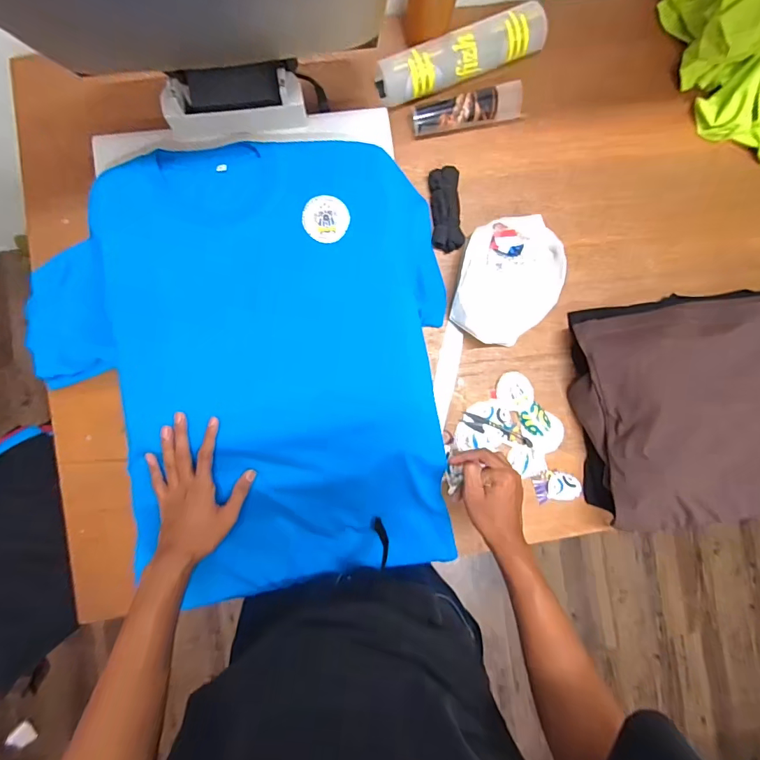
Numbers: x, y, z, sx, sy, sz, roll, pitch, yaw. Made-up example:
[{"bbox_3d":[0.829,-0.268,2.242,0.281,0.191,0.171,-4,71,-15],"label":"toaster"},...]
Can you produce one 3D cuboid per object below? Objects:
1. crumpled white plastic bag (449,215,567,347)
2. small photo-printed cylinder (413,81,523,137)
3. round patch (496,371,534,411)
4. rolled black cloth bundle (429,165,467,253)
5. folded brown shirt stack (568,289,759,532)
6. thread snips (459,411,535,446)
[{"bbox_3d":[0.202,-0.158,0.667,0.154,0.045,0.203,17,87,-3],"label":"crumpled white plastic bag"},{"bbox_3d":[0.138,-0.427,0.676,0.173,0.049,0.046,-10,89,-3],"label":"small photo-printed cylinder"},{"bbox_3d":[0.219,0.018,0.687,0.057,0.006,0.061,0,88,4],"label":"round patch"},{"bbox_3d":[0.106,-0.271,0.680,0.047,0.030,0.129,-3,89,-3],"label":"rolled black cloth bundle"},{"bbox_3d":[0.575,0.036,0.652,0.530,0.105,0.357,-5,89,-3],"label":"folded brown shirt stack"},{"bbox_3d":[0.189,0.083,0.689,0.120,0.010,0.023,21,87,-2],"label":"thread snips"}]

